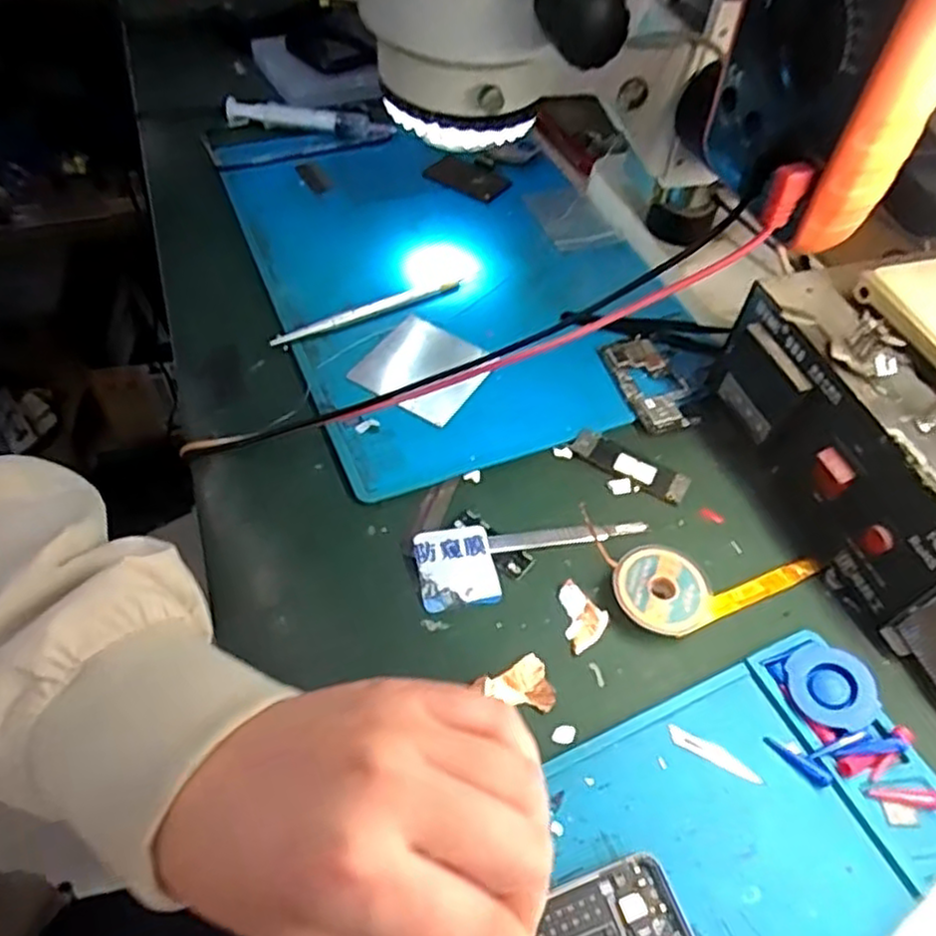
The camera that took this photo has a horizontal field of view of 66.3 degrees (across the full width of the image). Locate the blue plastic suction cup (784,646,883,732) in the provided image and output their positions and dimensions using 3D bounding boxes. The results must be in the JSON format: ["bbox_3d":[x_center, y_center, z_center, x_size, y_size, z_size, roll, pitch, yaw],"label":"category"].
[{"bbox_3d":[0.157,0.095,0.310,0.032,0.010,0.036,-21,58,6],"label":"blue plastic suction cup"}]

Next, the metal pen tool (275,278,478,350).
[{"bbox_3d":[-0.059,-0.098,0.450,0.133,0.011,0.007,-22,57,-21],"label":"metal pen tool"}]

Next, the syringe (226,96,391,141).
[{"bbox_3d":[-0.123,-0.275,0.567,0.128,0.021,0.028,7,51,0],"label":"syringe"}]

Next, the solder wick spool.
[{"bbox_3d":[0.091,0.059,0.339,0.043,0.015,0.043,3,52,-3],"label":"solder wick spool"}]

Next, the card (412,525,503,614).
[{"bbox_3d":[-0.006,0.047,0.344,0.037,0.006,0.040,-9,53,-12],"label":"card"}]

